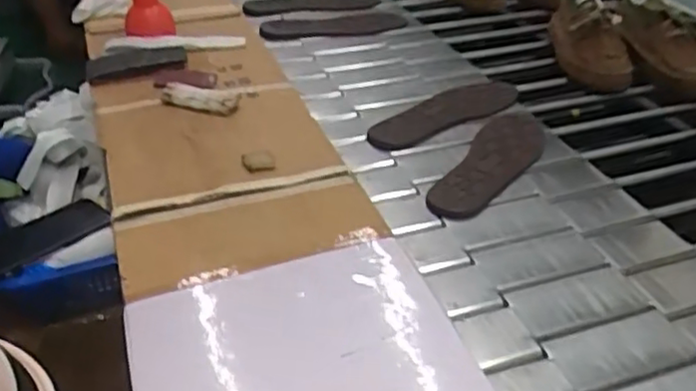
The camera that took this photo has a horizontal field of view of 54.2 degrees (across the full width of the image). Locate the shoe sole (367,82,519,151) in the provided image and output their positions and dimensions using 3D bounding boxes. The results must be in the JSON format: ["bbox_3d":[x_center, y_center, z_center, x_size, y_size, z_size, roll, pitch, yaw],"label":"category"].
[{"bbox_3d":[0.135,-0.115,0.933,0.254,0.015,0.084,-19,40,-25],"label":"shoe sole"}]

